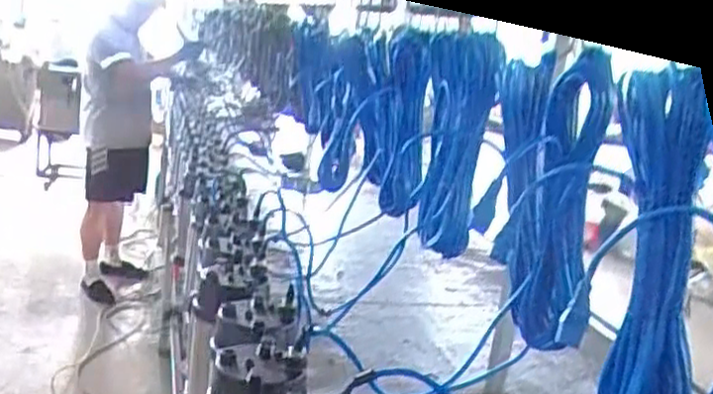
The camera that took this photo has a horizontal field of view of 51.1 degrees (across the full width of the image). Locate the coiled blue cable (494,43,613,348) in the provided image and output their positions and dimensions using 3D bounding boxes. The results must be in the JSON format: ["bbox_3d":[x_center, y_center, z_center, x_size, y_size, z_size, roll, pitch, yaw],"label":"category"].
[{"bbox_3d":[0.234,0.005,0.924,0.135,0.349,0.110,8,13,4],"label":"coiled blue cable"}]

